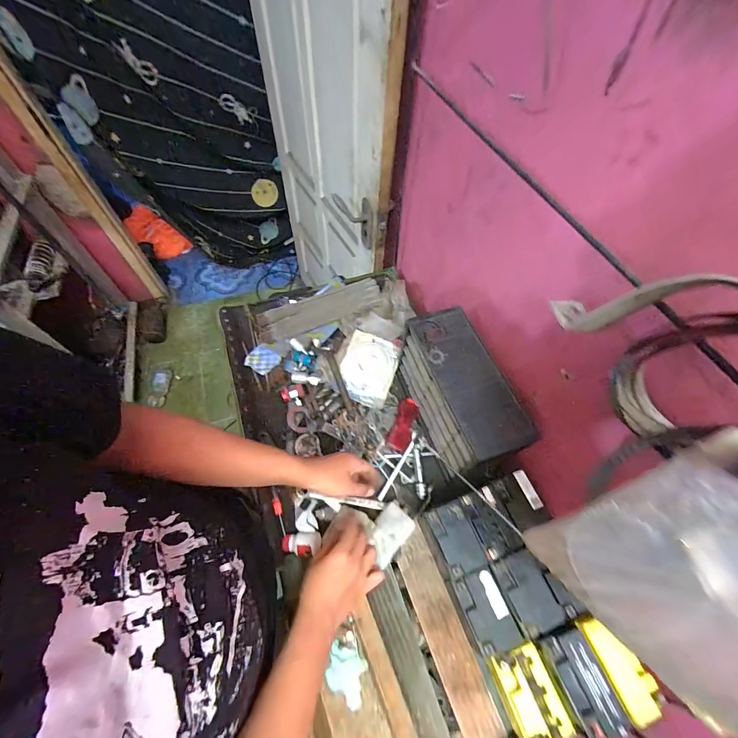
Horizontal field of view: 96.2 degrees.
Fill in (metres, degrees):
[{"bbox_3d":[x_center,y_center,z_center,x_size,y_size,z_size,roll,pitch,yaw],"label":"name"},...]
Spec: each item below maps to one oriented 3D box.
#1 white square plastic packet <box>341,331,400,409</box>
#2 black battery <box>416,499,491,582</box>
[{"bbox_3d":[-0.002,0.001,0.788,0.125,0.022,0.161,21,79,0],"label":"white square plastic packet"},{"bbox_3d":[0.147,0.313,0.611,0.076,0.094,0.115,-20,63,-13],"label":"black battery"}]

